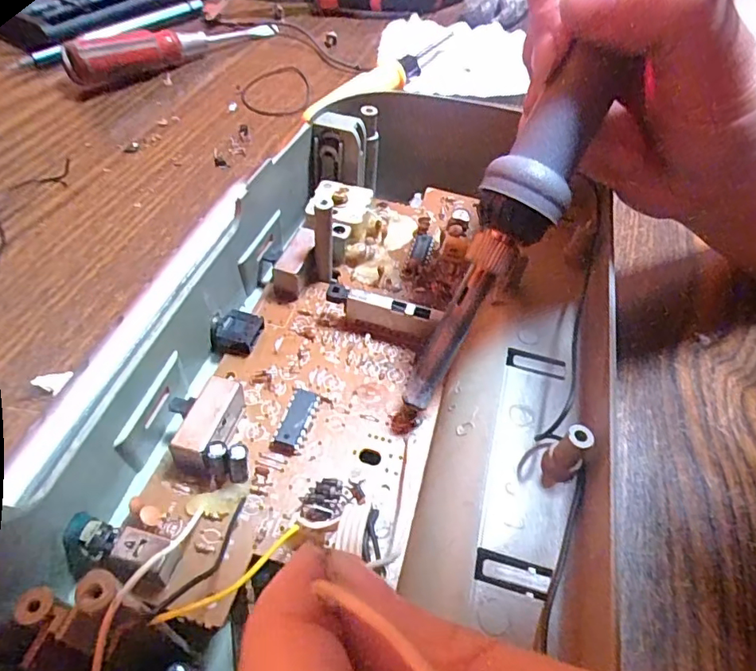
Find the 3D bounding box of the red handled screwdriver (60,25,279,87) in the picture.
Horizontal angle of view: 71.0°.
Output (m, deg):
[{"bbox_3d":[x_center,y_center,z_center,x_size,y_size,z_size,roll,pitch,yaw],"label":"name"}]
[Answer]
[{"bbox_3d":[-0.118,-0.179,0.318,0.138,0.024,0.023,-34,61,-28],"label":"red handled screwdriver"}]

